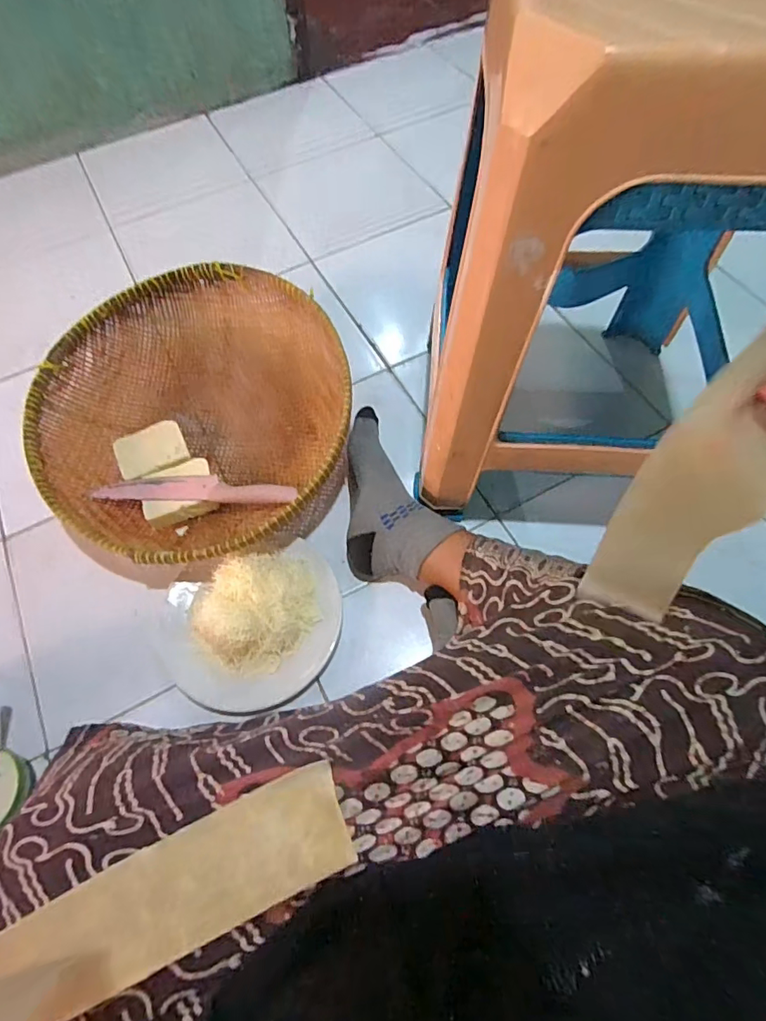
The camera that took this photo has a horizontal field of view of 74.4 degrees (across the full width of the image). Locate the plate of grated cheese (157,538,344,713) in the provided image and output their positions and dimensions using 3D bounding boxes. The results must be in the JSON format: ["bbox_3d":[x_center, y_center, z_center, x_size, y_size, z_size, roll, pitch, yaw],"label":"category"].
[{"bbox_3d":[-0.162,0.131,0.611,0.224,0.064,0.185,-21,65,-8],"label":"plate of grated cheese"}]

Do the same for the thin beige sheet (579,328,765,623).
[{"bbox_3d":[0.201,-0.003,0.333,0.057,0.261,0.042,5,50,5],"label":"thin beige sheet"}]

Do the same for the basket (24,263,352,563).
[{"bbox_3d":[-0.251,-0.137,0.711,0.420,0.121,0.418,-1,64,2],"label":"basket"}]

